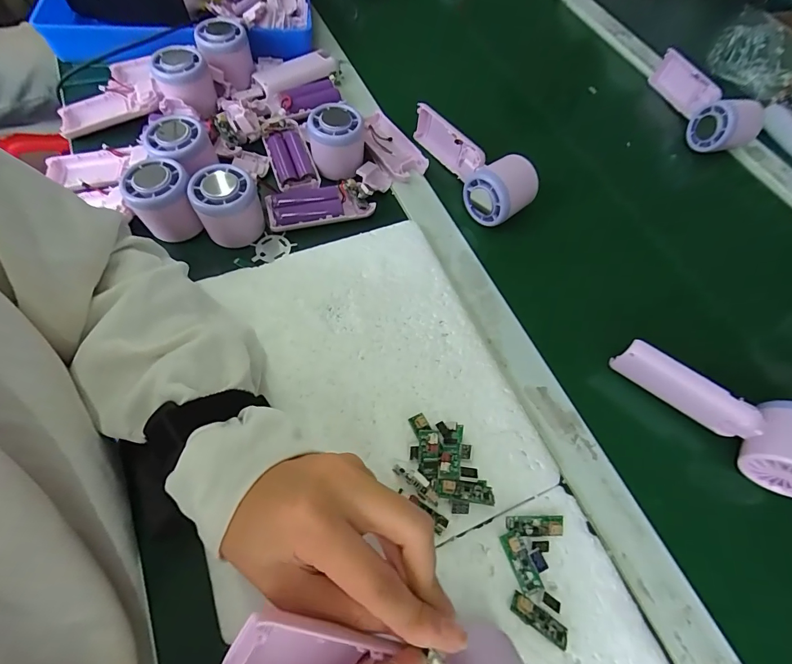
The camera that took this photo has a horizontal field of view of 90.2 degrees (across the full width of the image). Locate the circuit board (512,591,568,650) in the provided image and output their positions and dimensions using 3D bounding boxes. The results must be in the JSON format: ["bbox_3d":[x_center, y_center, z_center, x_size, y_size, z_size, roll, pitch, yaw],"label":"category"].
[{"bbox_3d":[0.092,0.185,0.252,0.037,0.010,0.012,33,69,13],"label":"circuit board"}]

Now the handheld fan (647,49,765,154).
[{"bbox_3d":[0.401,-0.305,0.515,0.061,0.058,0.161,-9,66,-6],"label":"handheld fan"}]

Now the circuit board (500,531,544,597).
[{"bbox_3d":[0.084,0.155,0.265,0.013,0.005,0.037,-24,73,4],"label":"circuit board"}]

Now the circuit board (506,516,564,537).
[{"bbox_3d":[0.097,0.136,0.276,0.039,0.010,0.013,1,65,-2],"label":"circuit board"}]

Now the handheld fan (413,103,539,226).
[{"bbox_3d":[0.080,-0.192,0.426,0.060,0.061,0.166,-33,70,-15],"label":"handheld fan"}]

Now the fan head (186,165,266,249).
[{"bbox_3d":[-0.155,-0.115,0.369,0.057,0.059,0.053,-23,68,-12],"label":"fan head"}]

